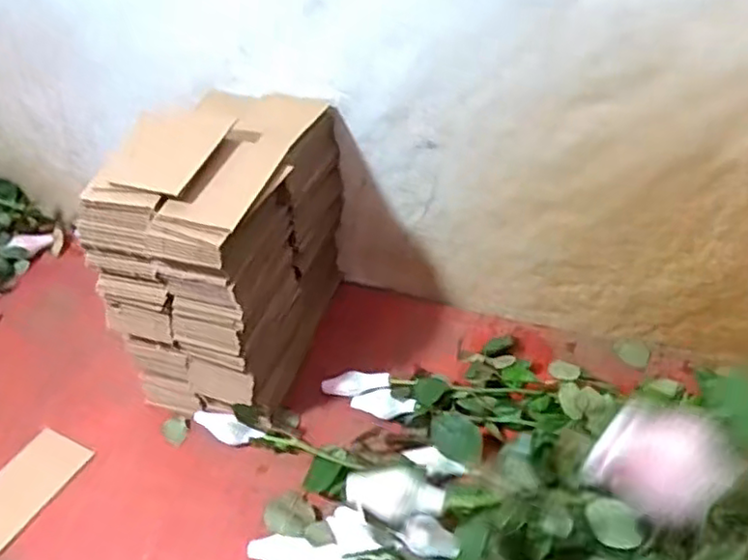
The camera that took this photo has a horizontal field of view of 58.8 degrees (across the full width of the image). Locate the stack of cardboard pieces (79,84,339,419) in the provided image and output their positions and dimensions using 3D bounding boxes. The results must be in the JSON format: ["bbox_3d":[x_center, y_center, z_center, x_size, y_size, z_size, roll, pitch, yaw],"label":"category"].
[{"bbox_3d":[-0.171,-0.038,0.813,0.187,0.296,0.288,9,44,13],"label":"stack of cardboard pieces"}]

